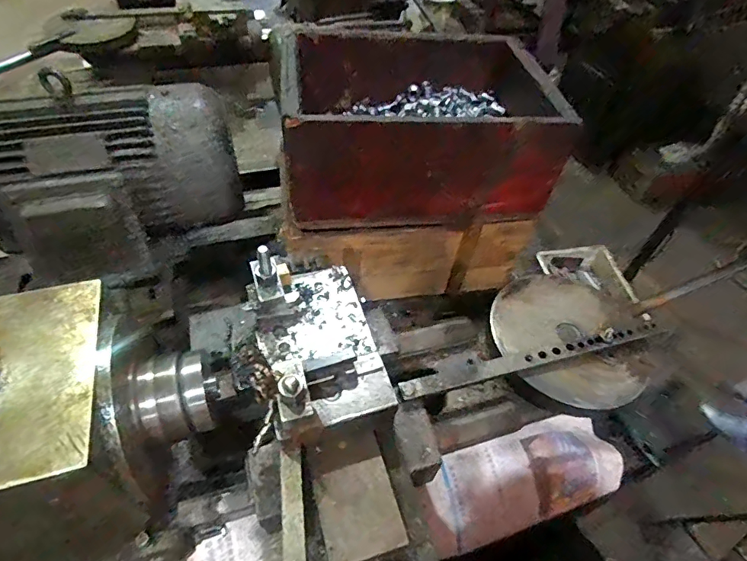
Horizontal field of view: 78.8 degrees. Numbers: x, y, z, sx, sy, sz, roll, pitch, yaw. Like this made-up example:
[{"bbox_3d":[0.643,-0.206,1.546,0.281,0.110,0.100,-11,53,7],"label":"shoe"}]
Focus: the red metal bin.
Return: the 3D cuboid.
[{"bbox_3d":[0.058,-0.209,0.632,0.339,0.156,0.226,-3,49,-9],"label":"red metal bin"}]

